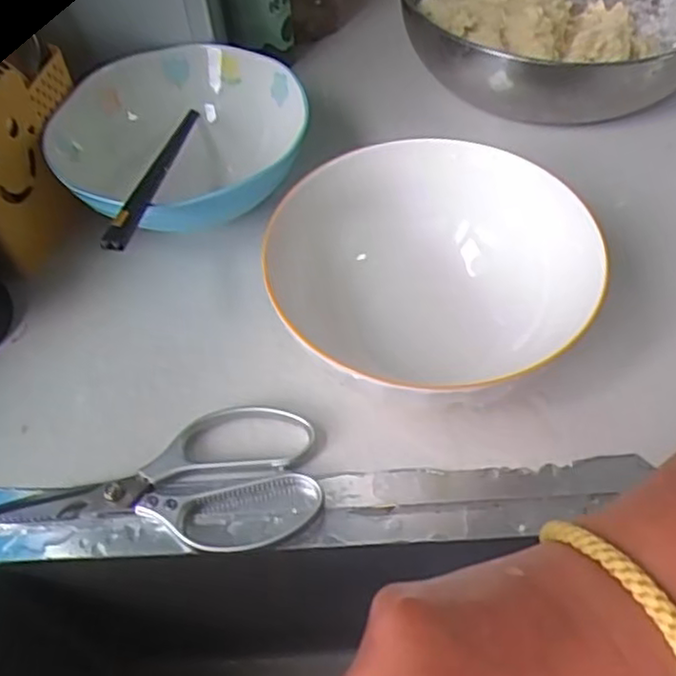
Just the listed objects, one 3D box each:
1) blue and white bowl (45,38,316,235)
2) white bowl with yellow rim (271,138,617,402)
[{"bbox_3d":[-0.124,-0.150,0.564,0.197,0.078,0.181,-11,54,-5],"label":"blue and white bowl"},{"bbox_3d":[0.059,-0.029,0.449,0.189,0.095,0.190,-2,53,2],"label":"white bowl with yellow rim"}]

